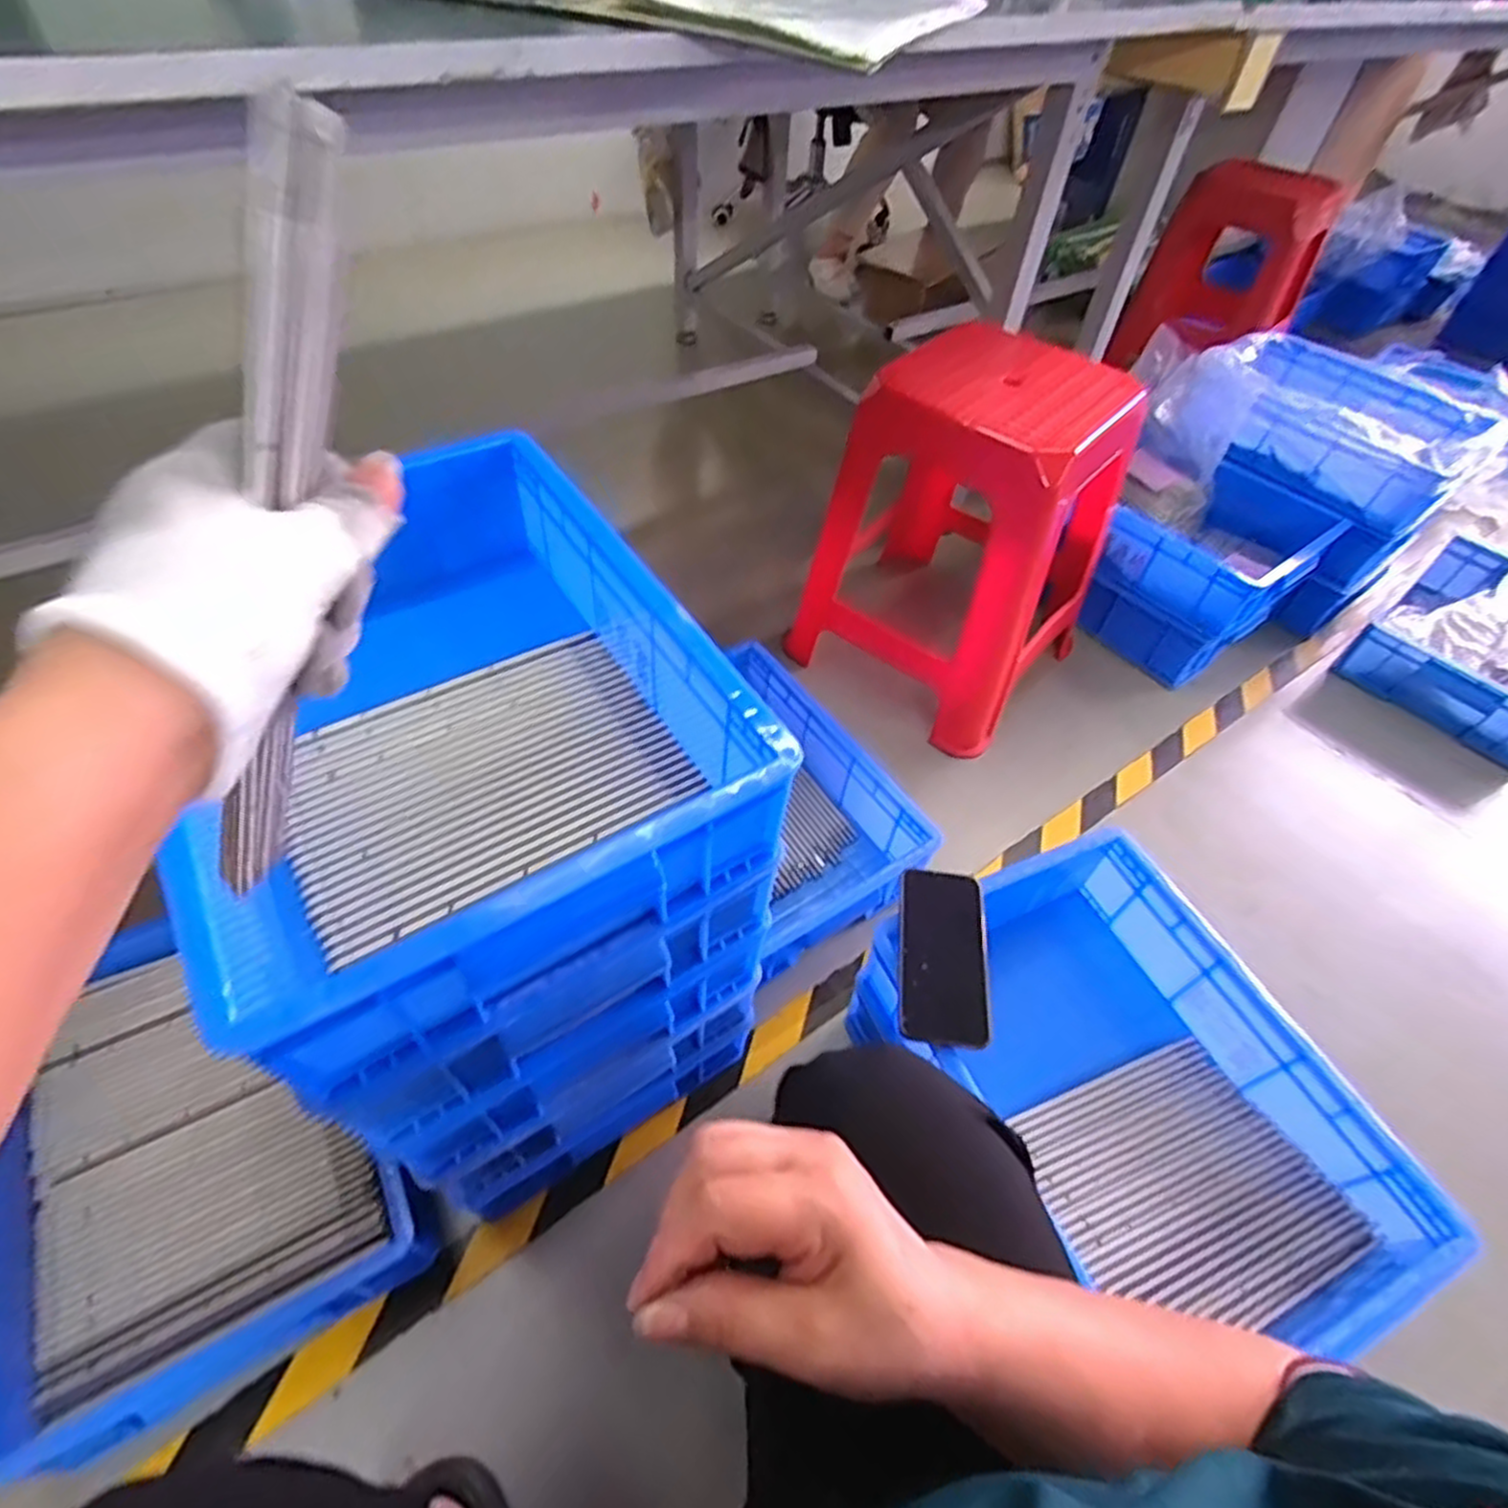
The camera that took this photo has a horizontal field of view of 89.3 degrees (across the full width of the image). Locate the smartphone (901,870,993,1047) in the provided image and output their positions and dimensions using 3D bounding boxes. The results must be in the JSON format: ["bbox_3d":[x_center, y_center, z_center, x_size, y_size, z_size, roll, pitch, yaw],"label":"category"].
[{"bbox_3d":[0.169,0.178,0.684,0.077,0.012,0.163,8,50,2],"label":"smartphone"}]

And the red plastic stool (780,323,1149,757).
[{"bbox_3d":[0.299,-0.322,1.088,0.342,0.468,0.344,33,55,21],"label":"red plastic stool"}]

